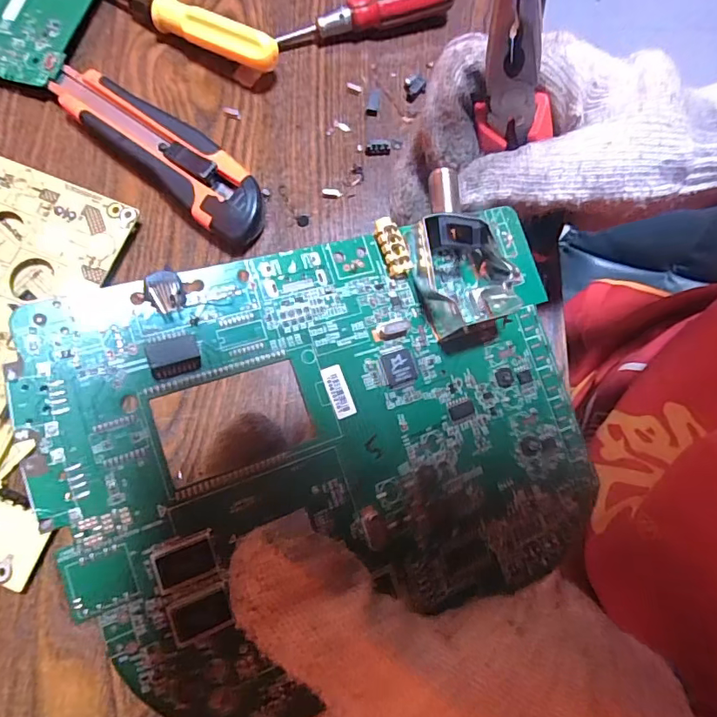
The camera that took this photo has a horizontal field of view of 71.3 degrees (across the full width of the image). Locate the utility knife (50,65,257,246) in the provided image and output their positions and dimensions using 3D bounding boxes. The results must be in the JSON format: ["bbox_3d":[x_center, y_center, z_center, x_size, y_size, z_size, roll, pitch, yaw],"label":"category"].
[{"bbox_3d":[-0.112,-0.120,0.283,0.150,0.018,0.039,40,80,9],"label":"utility knife"}]

